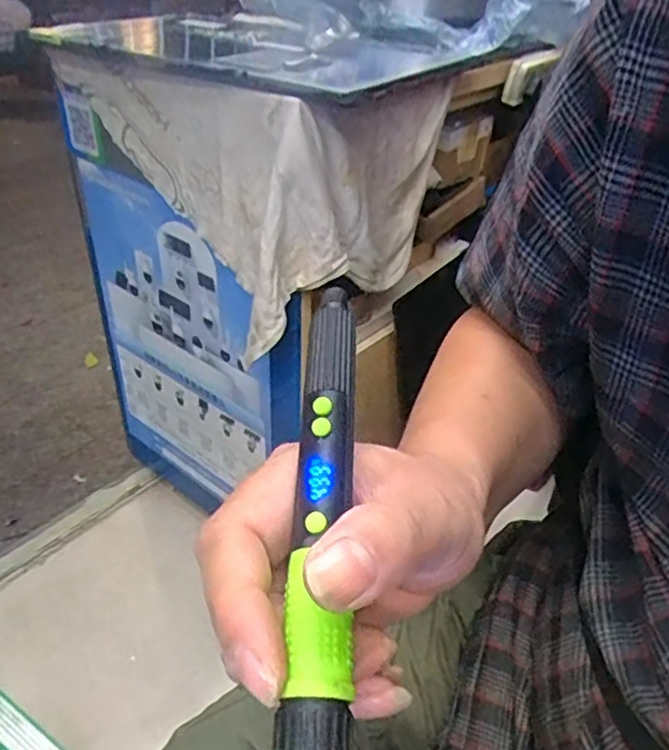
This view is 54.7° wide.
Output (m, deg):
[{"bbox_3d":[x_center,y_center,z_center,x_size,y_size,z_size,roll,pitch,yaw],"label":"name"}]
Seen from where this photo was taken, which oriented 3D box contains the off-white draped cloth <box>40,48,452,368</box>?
[{"bbox_3d":[-0.118,-0.300,0.913,0.473,0.249,0.347,30,44,31],"label":"off-white draped cloth"}]

